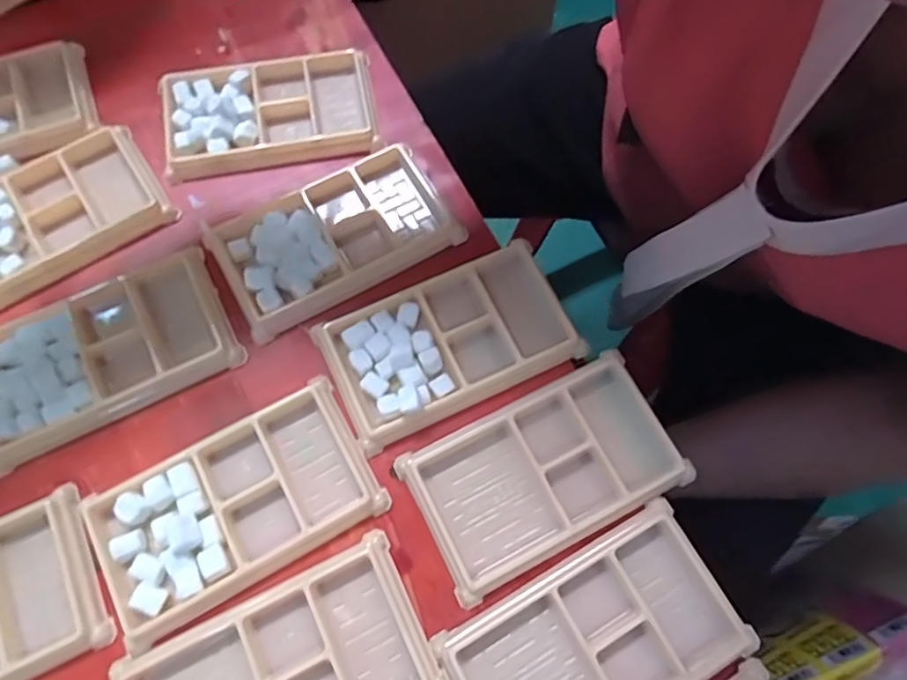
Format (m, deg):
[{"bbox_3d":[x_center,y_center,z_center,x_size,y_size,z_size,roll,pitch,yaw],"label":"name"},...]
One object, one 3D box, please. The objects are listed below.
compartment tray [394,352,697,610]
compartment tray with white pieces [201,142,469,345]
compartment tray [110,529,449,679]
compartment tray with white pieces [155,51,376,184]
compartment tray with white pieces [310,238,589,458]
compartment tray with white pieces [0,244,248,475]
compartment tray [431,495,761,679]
[{"bbox_3d":[0.048,0.067,0.303,0.134,0.011,0.078,-26,74,-11],"label":"compartment tray"},{"bbox_3d":[-0.071,-0.064,0.341,0.133,0.016,0.078,-29,74,-11],"label":"compartment tray with white pieces"},{"bbox_3d":[-0.081,0.158,0.268,0.136,0.014,0.078,-24,73,-10],"label":"compartment tray"},{"bbox_3d":[-0.117,-0.147,0.369,0.130,0.016,0.071,-11,72,-6],"label":"compartment tray with white pieces"},{"bbox_3d":[-0.002,-0.002,0.321,0.134,0.017,0.076,-24,73,-10],"label":"compartment tray with white pieces"},{"bbox_3d":[-0.193,0.004,0.315,0.132,0.012,0.078,-26,74,-11],"label":"compartment tray with white pieces"},{"bbox_3d":[0.069,0.146,0.279,0.136,0.014,0.078,-27,74,-11],"label":"compartment tray"}]

